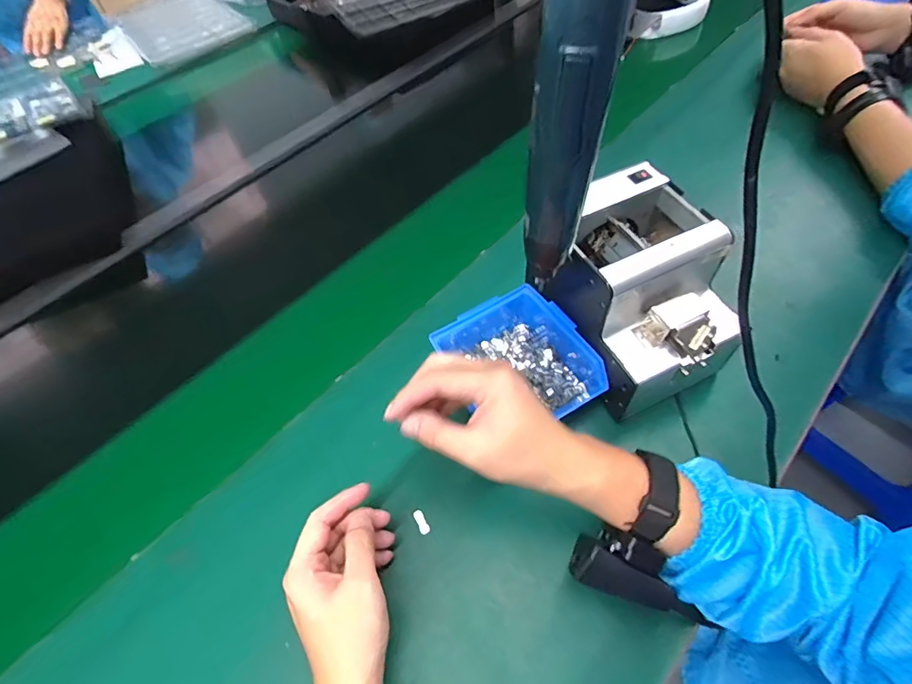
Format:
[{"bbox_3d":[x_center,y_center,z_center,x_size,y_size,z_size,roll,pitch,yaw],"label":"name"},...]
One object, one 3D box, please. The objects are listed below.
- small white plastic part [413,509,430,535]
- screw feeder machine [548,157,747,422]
[{"bbox_3d":[-0.031,0.160,0.421,0.009,0.004,0.021,-27,57,-13],"label":"small white plastic part"},{"bbox_3d":[0.173,-0.044,0.452,0.134,0.141,0.165,-26,57,-13],"label":"screw feeder machine"}]

